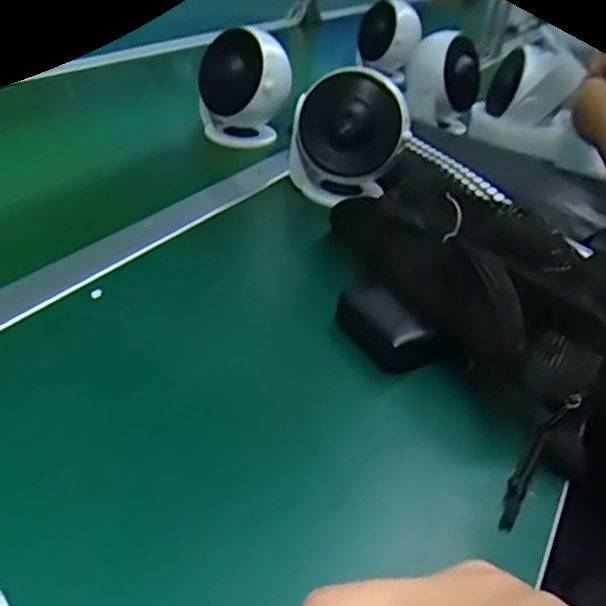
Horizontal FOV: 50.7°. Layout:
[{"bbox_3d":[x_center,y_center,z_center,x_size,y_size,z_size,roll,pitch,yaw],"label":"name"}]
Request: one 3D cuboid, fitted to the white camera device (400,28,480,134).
[{"bbox_3d":[0.182,-0.286,0.827,0.077,0.110,0.083,-10,37,-25],"label":"white camera device"}]

